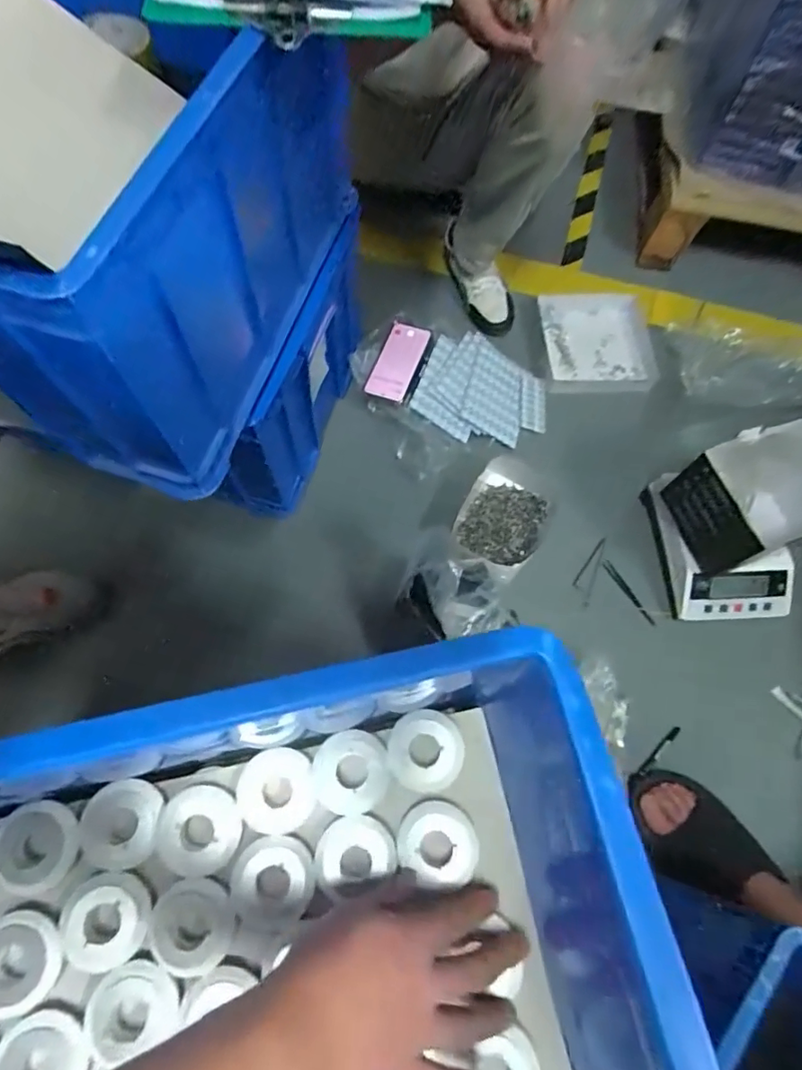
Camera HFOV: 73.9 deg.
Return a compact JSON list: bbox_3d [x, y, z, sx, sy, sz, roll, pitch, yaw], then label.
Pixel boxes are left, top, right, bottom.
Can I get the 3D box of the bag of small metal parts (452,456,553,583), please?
[{"bbox_3d":[0.170,-0.029,0.879,0.141,0.049,0.217,28,70,8],"label":"bag of small metal parts"}]

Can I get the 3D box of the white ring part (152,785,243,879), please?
[{"bbox_3d":[-0.144,0.212,0.381,0.057,0.008,0.057,1,68,-2],"label":"white ring part"}]

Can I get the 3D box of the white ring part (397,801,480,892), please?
[{"bbox_3d":[0.026,0.220,0.381,0.055,0.013,0.051,1,68,-2],"label":"white ring part"}]

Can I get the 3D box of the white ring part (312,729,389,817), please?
[{"bbox_3d":[-0.037,0.178,0.401,0.054,0.007,0.057,-10,69,-7],"label":"white ring part"}]

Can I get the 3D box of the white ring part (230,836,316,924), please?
[{"bbox_3d":[-0.090,0.245,0.379,0.055,0.012,0.053,1,68,-2],"label":"white ring part"}]

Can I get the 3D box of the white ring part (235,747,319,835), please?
[{"bbox_3d":[-0.091,0.188,0.392,0.056,0.008,0.056,1,68,-2],"label":"white ring part"}]

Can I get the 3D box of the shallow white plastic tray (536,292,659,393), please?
[{"bbox_3d":[0.379,-0.374,1.044,0.226,0.029,0.222,-1,68,-3],"label":"shallow white plastic tray"}]

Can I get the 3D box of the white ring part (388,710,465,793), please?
[{"bbox_3d":[0.019,0.163,0.403,0.054,0.015,0.055,9,68,1],"label":"white ring part"}]

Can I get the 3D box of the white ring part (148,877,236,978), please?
[{"bbox_3d":[-0.144,0.269,0.367,0.055,0.009,0.056,1,68,-2],"label":"white ring part"}]

